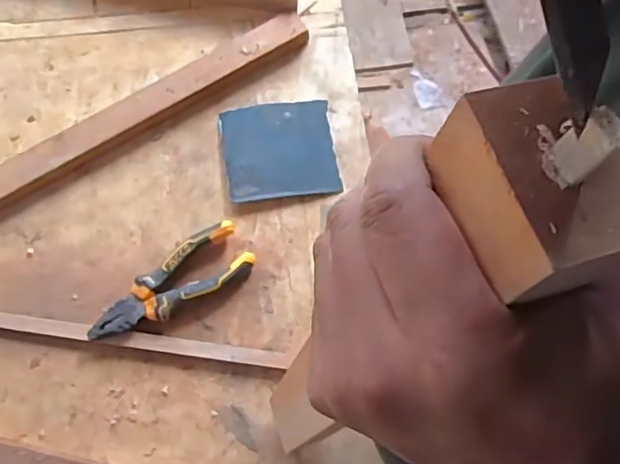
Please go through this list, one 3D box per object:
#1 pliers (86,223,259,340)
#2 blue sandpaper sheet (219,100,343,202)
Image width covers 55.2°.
[{"bbox_3d":[-0.127,0.049,0.543,0.153,0.025,0.058,-34,78,-11],"label":"pliers"},{"bbox_3d":[-0.031,-0.084,0.598,0.110,0.011,0.104,-8,74,-4],"label":"blue sandpaper sheet"}]

